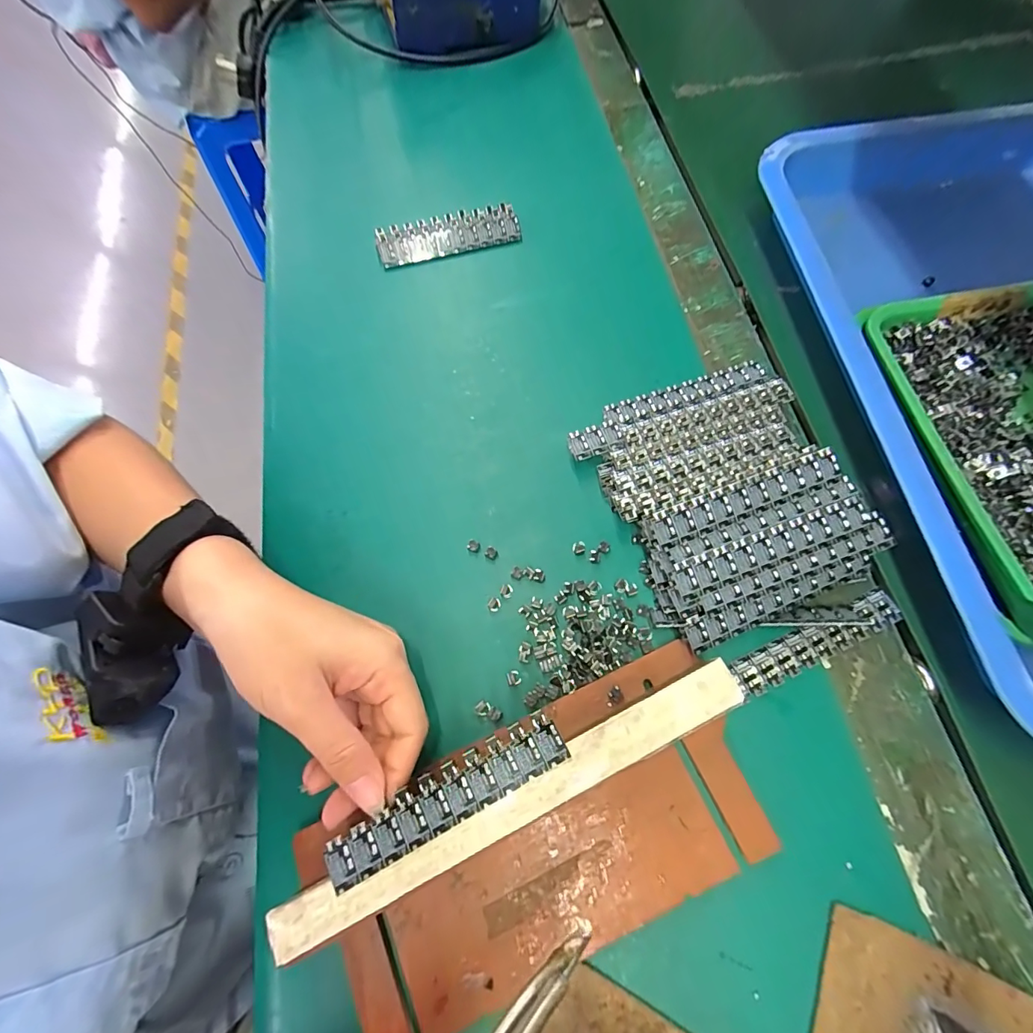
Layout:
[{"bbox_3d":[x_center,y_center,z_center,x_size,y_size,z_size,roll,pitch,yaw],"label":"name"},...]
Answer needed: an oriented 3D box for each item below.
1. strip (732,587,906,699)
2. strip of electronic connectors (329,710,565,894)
[{"bbox_3d":[0.162,0.068,0.253,0.101,0.004,0.019,-24,69,-7],"label":"strip"},{"bbox_3d":[-0.030,0.121,0.200,0.108,0.004,0.023,-29,70,-7],"label":"strip of electronic connectors"}]

